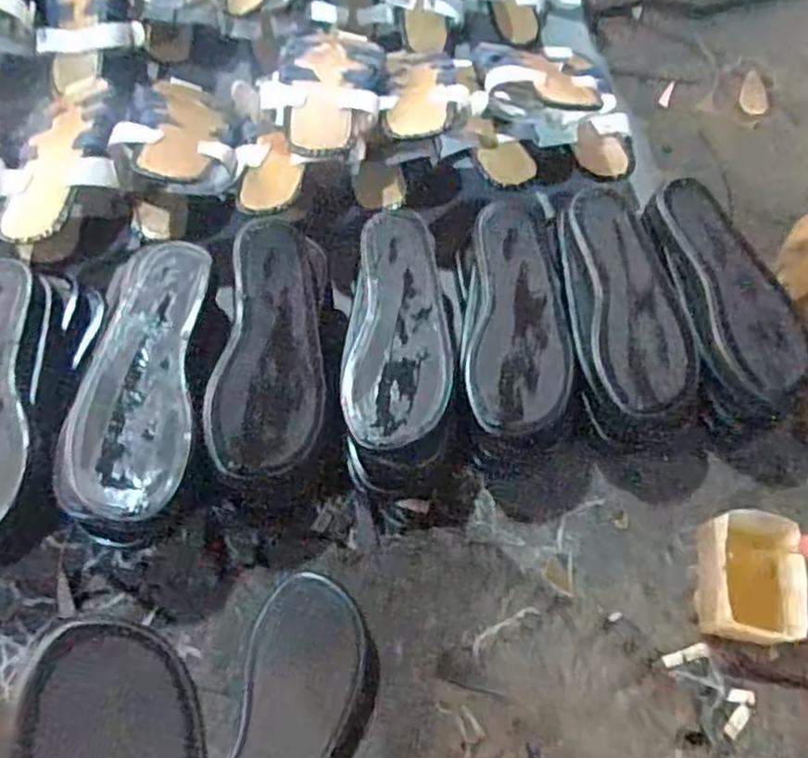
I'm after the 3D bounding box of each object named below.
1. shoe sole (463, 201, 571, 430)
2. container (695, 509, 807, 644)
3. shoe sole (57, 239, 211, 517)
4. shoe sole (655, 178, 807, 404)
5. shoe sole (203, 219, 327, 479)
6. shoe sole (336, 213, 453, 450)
[{"bbox_3d":[0.103,-0.063,0.612,0.090,0.017,0.240,7,65,1],"label":"shoe sole"},{"bbox_3d":[0.292,0.169,0.583,0.075,0.062,0.104,5,65,0],"label":"container"},{"bbox_3d":[-0.201,-0.007,0.544,0.095,0.022,0.226,9,65,2],"label":"shoe sole"},{"bbox_3d":[0.304,-0.089,0.624,0.088,0.015,0.222,-9,66,-6],"label":"shoe sole"},{"bbox_3d":[-0.107,-0.032,0.576,0.089,0.013,0.230,12,62,-18],"label":"shoe sole"},{"bbox_3d":[-0.002,-0.052,0.594,0.087,0.013,0.228,5,65,0],"label":"shoe sole"}]

